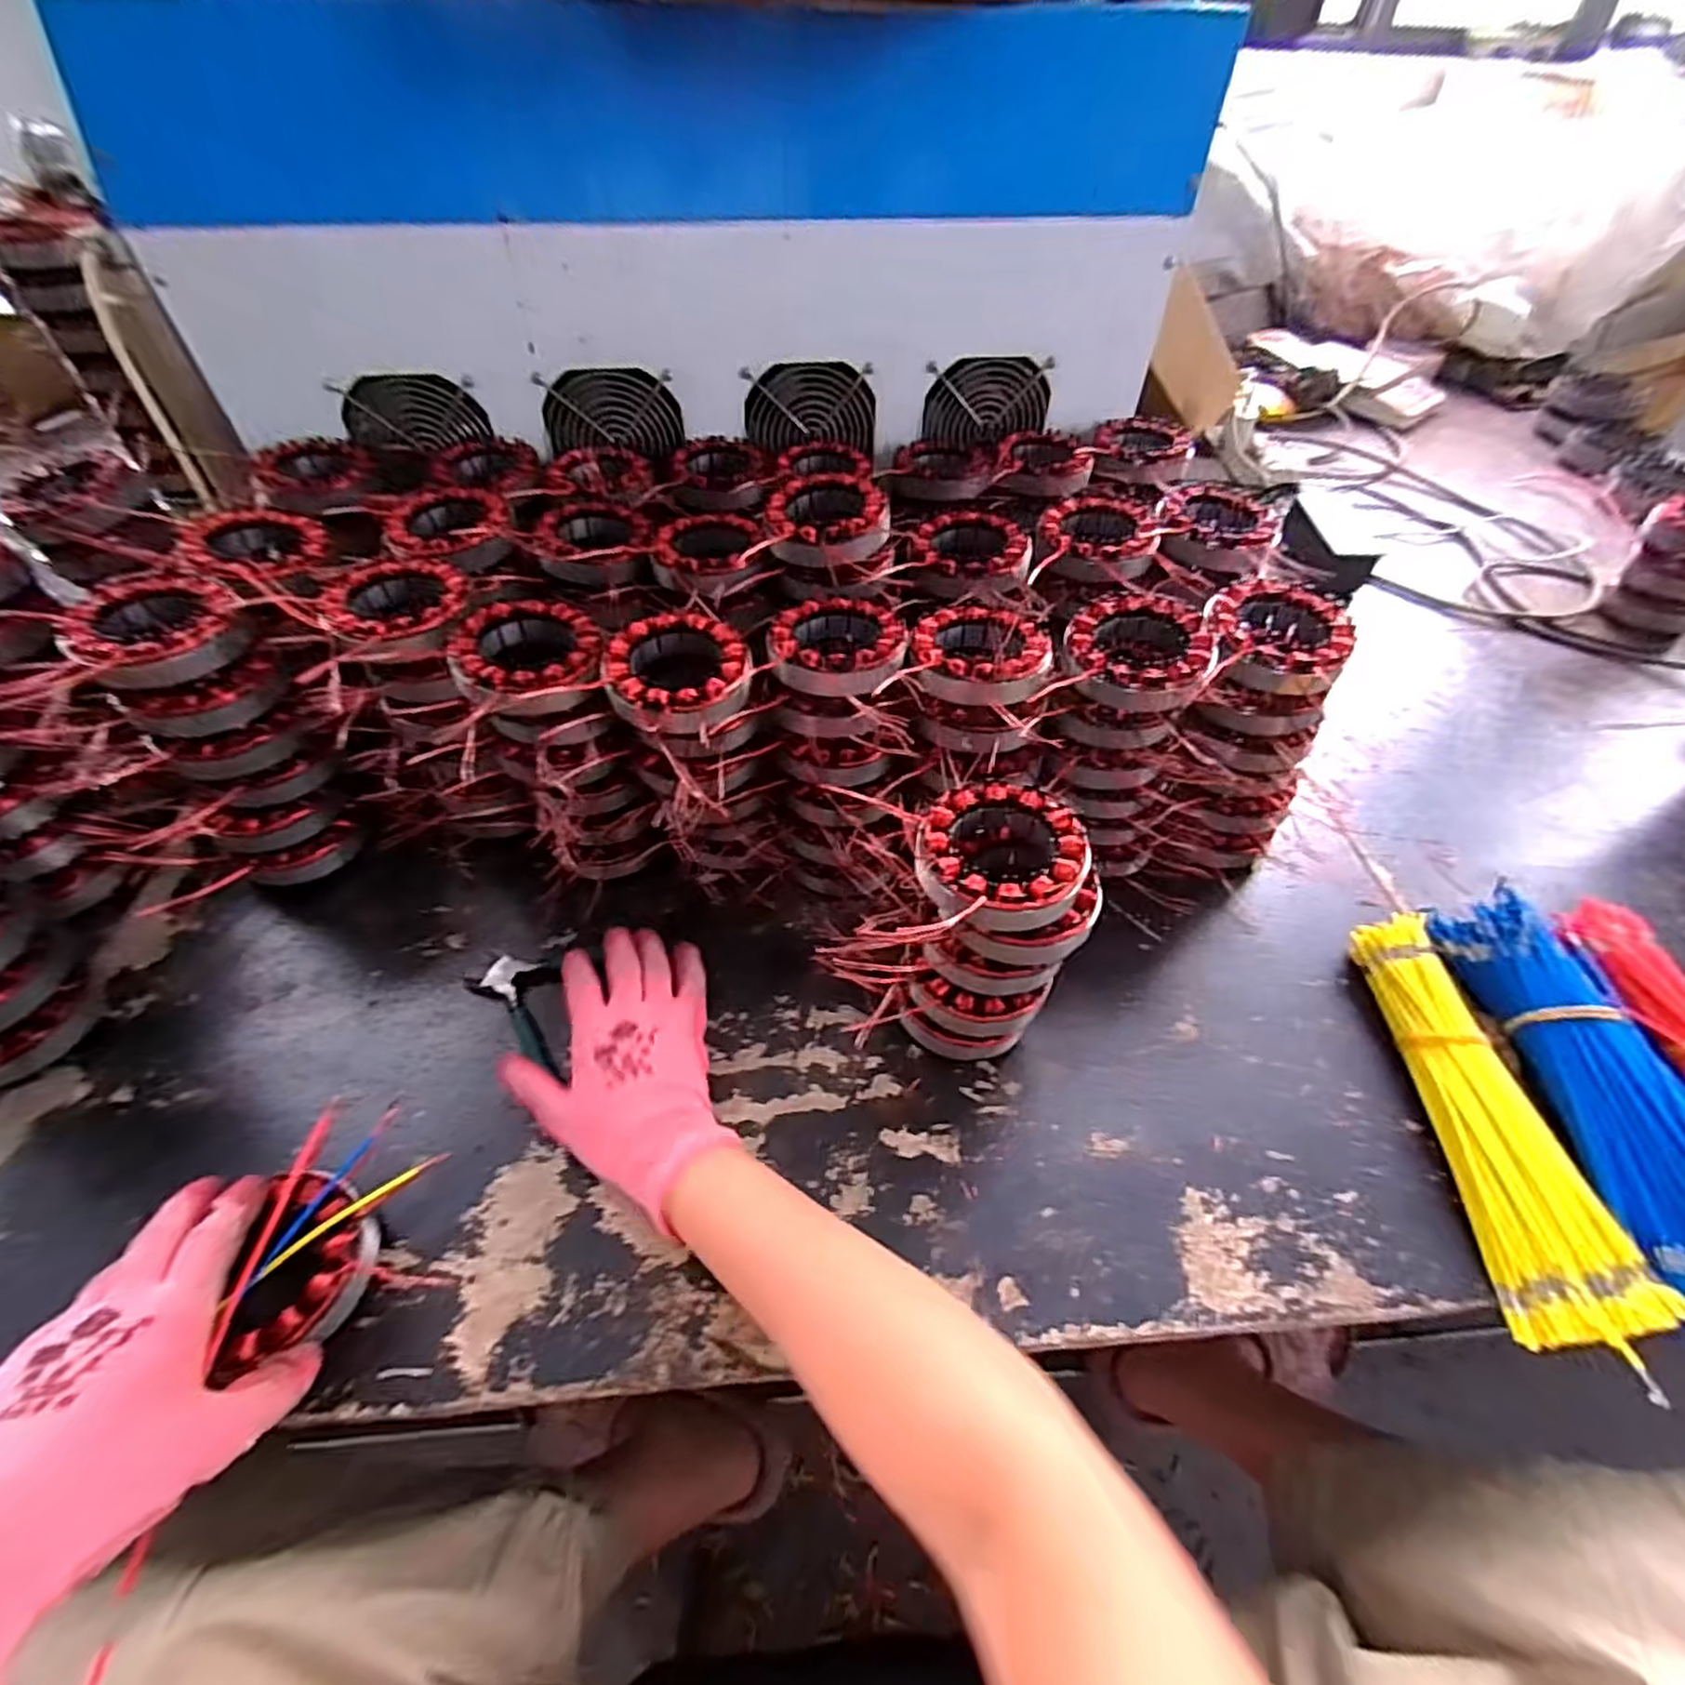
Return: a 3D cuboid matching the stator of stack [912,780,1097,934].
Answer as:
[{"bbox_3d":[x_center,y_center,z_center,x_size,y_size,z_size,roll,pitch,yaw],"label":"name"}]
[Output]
[{"bbox_3d":[0.084,0.007,0.387,0.088,0.027,0.088,16,51,12],"label":"stator of stack"}]

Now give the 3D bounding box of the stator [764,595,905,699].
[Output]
[{"bbox_3d":[-0.004,-0.123,0.457,0.085,0.023,0.094,10,50,7],"label":"stator"}]

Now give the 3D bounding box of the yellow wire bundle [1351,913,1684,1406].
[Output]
[{"bbox_3d":[0.385,0.159,0.431,0.072,0.034,0.250,4,50,1],"label":"yellow wire bundle"}]

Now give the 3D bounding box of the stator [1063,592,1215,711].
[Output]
[{"bbox_3d":[0.186,-0.120,0.456,0.087,0.029,0.094,24,53,17],"label":"stator"}]

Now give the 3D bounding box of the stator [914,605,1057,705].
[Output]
[{"bbox_3d":[0.087,-0.120,0.458,0.085,0.025,0.090,13,50,9],"label":"stator"}]

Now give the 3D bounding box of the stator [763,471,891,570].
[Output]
[{"bbox_3d":[-0.011,-0.224,0.511,0.082,0.035,0.093,-6,50,-7],"label":"stator"}]

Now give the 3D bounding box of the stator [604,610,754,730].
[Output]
[{"bbox_3d":[-0.103,-0.104,0.445,0.087,0.027,0.090,1,50,-1],"label":"stator"}]

